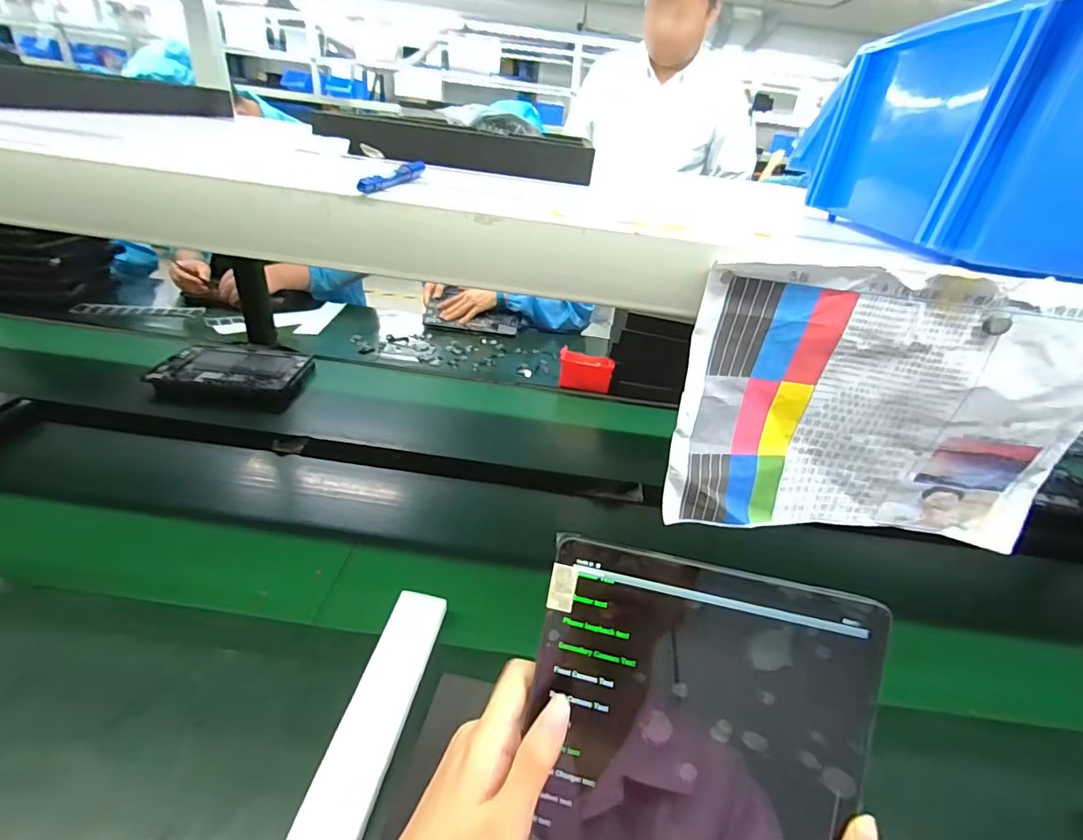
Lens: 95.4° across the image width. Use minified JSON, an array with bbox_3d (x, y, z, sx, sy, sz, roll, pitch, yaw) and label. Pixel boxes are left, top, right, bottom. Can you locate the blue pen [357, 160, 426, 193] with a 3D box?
[{"bbox_3d":[-0.106,-0.183,0.368,0.007,0.011,0.140,8,31,0],"label":"blue pen"}]

